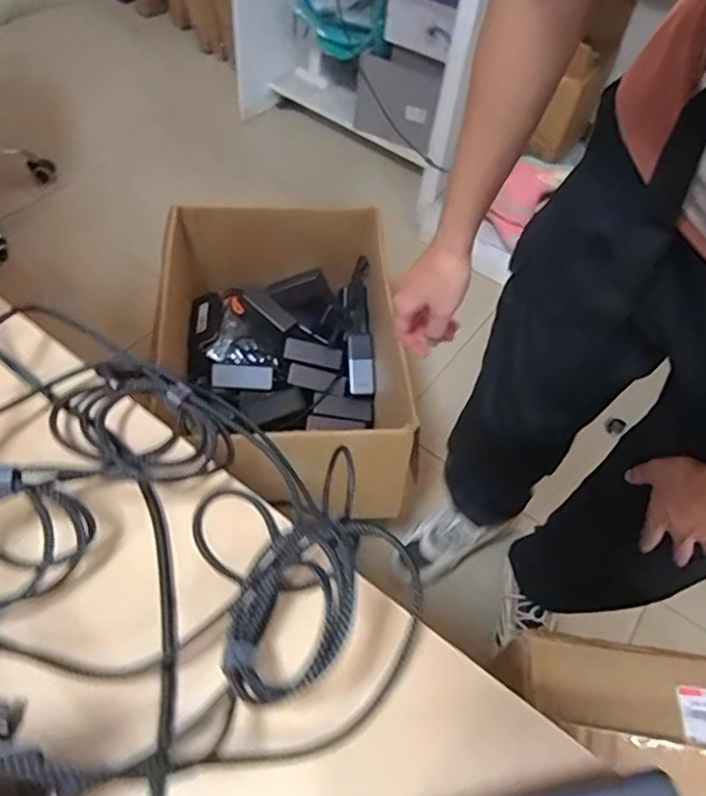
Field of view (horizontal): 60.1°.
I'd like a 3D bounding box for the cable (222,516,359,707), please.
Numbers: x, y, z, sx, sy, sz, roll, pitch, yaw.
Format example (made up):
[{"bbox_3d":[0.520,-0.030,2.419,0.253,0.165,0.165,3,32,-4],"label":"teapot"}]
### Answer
[{"bbox_3d":[-0.032,0.103,0.304,0.079,0.017,0.088,-22,37,30],"label":"cable"}]

